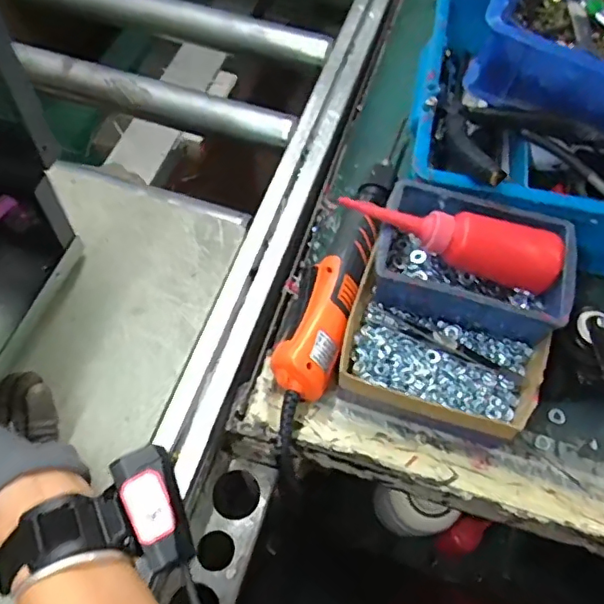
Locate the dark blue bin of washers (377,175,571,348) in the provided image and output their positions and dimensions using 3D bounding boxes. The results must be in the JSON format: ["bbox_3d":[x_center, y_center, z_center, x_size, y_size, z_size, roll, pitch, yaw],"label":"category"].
[{"bbox_3d":[0.129,-0.030,0.436,0.142,0.060,0.096,16,60,5],"label":"dark blue bin of washers"}]

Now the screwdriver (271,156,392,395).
[{"bbox_3d":[0.034,-0.028,0.469,0.045,0.045,0.238,19,60,7],"label":"screwdriver"}]

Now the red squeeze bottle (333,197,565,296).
[{"bbox_3d":[0.113,-0.051,0.422,0.166,0.032,0.040,16,62,-5],"label":"red squeeze bottle"}]

